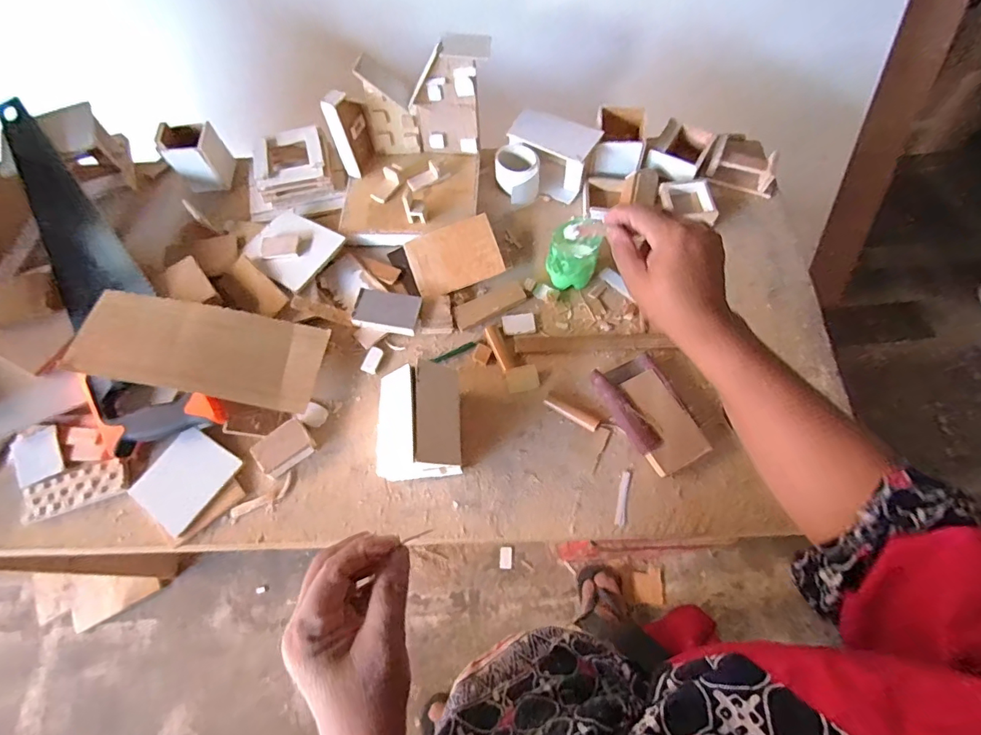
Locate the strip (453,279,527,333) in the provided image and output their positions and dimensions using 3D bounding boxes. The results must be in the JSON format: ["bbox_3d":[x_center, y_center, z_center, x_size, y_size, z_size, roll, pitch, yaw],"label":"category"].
[{"bbox_3d":[-0.001,-0.076,0.577,0.091,0.009,0.032,-27,70,-12],"label":"strip"}]

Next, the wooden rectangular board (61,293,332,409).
[{"bbox_3d":[-0.312,-0.020,0.519,0.241,0.010,0.096,11,71,-7],"label":"wooden rectangular board"}]

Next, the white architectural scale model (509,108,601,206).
[{"bbox_3d":[0.081,-0.288,0.642,0.113,0.073,0.069,27,70,14],"label":"white architectural scale model"}]

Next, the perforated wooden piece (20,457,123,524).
[{"bbox_3d":[-0.429,0.125,0.491,0.093,0.008,0.041,-20,68,-9],"label":"perforated wooden piece"}]

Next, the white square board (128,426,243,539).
[{"bbox_3d":[-0.318,0.117,0.497,0.076,0.008,0.090,31,70,12],"label":"white square board"}]

